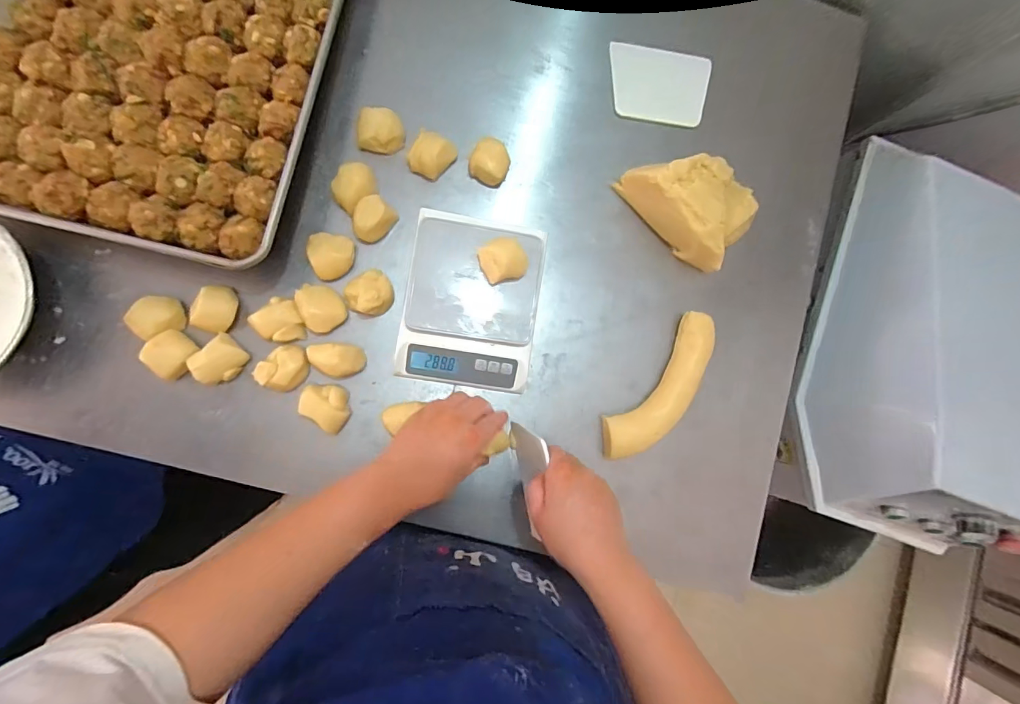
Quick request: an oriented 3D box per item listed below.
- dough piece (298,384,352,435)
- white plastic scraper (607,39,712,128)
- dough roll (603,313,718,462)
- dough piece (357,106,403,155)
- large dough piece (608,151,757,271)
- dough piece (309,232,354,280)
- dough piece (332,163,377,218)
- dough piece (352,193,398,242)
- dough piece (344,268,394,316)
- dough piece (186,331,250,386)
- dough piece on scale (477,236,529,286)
[{"bbox_3d":[-0.199,0.056,0.492,0.058,0.039,0.047,37,83,-3],"label":"dough piece"},{"bbox_3d":[0.189,-0.338,0.576,0.127,0.007,0.086,4,95,-7],"label":"white plastic scraper"},{"bbox_3d":[0.176,0.044,0.528,0.057,0.034,0.191,41,83,-2],"label":"dough roll"},{"bbox_3d":[-0.145,-0.247,0.511,0.050,0.030,0.042,3,86,-6],"label":"dough piece"},{"bbox_3d":[0.207,-0.177,0.529,0.153,0.061,0.098,39,83,-2],"label":"large dough piece"},{"bbox_3d":[-0.196,-0.103,0.498,0.044,0.027,0.047,10,85,-6],"label":"dough piece"},{"bbox_3d":[-0.171,-0.183,0.506,0.040,0.027,0.055,42,83,-2],"label":"dough piece"},{"bbox_3d":[-0.153,-0.147,0.509,0.042,0.036,0.052,39,83,-2],"label":"dough piece"},{"bbox_3d":[-0.153,-0.064,0.504,0.049,0.033,0.045,0,86,-6],"label":"dough piece"},{"bbox_3d":[-0.300,0.011,0.469,0.044,0.025,0.037,-43,91,-8],"label":"dough piece"},{"bbox_3d":[-0.004,-0.096,0.477,0.052,0.042,0.039,-14,88,-7],"label":"dough piece on scale"}]

